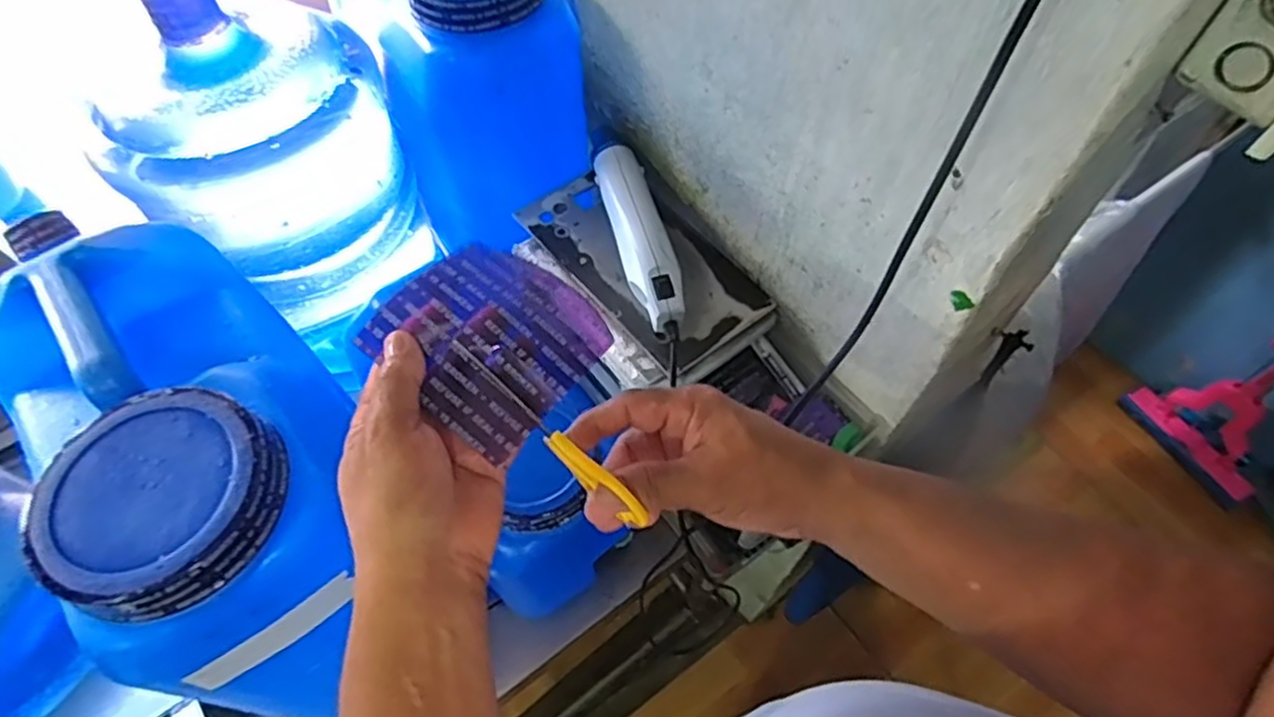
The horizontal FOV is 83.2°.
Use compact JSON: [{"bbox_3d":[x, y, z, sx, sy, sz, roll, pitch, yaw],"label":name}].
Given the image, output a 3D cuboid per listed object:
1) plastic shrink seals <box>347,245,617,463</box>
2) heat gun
[{"bbox_3d":[-0.075,-0.011,0.371,0.096,0.014,0.094,42,72,0],"label":"plastic shrink seals"},{"bbox_3d":[-0.004,-0.132,0.643,0.042,0.040,0.242,-14,60,-8],"label":"heat gun"}]

